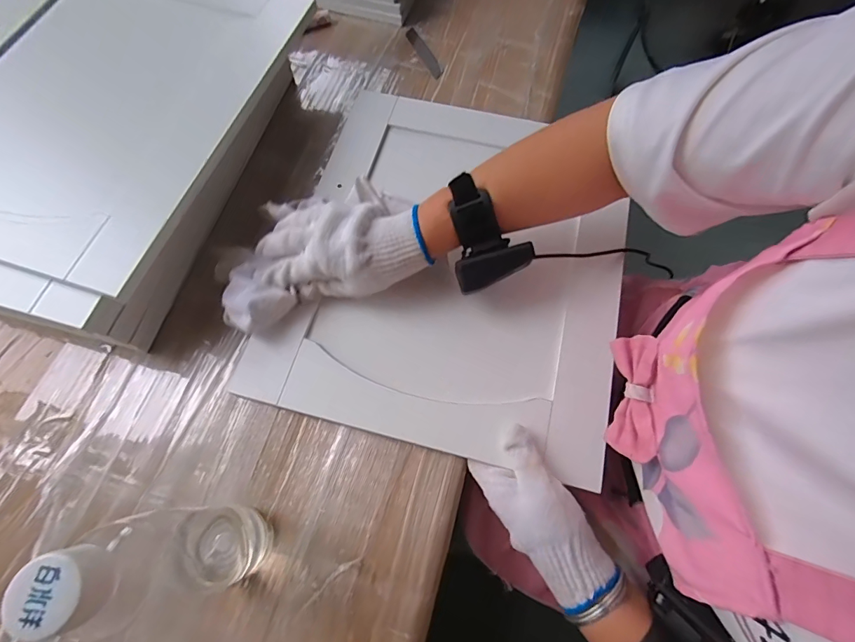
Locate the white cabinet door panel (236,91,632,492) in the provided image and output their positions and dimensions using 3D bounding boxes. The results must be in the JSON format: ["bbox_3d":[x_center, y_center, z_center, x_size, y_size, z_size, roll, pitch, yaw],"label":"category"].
[{"bbox_3d":[0.033,-0.067,0.432,0.334,0.020,0.380,15,70,4],"label":"white cabinet door panel"}]

